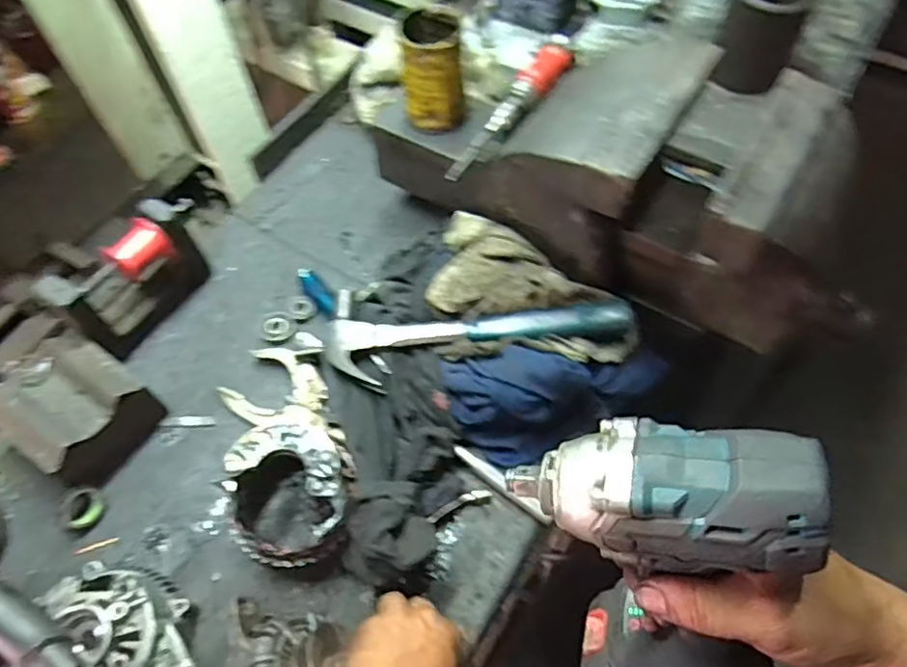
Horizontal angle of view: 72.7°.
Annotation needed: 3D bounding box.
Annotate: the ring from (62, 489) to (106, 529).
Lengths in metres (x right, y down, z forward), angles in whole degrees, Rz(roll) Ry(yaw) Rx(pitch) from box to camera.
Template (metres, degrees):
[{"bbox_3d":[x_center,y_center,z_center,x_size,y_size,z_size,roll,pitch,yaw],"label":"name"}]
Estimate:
[{"bbox_3d":[-0.386,0.182,0.641,0.032,0.021,0.040,19,62,13],"label":"ring"}]

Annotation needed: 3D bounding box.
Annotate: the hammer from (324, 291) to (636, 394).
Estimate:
[{"bbox_3d":[0.022,0.011,0.675,0.336,0.047,0.112,5,60,5],"label":"hammer"}]

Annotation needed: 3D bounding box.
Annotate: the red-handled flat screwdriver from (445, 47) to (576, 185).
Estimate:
[{"bbox_3d":[0.060,-0.230,0.642,0.035,0.026,0.210,29,65,18],"label":"red-handled flat screwdriver"}]

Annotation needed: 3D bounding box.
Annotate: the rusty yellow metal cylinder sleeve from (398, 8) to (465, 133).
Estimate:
[{"bbox_3d":[-0.021,-0.284,0.678,0.063,0.109,0.067,-3,59,1],"label":"rusty yellow metal cylinder sleeve"}]

